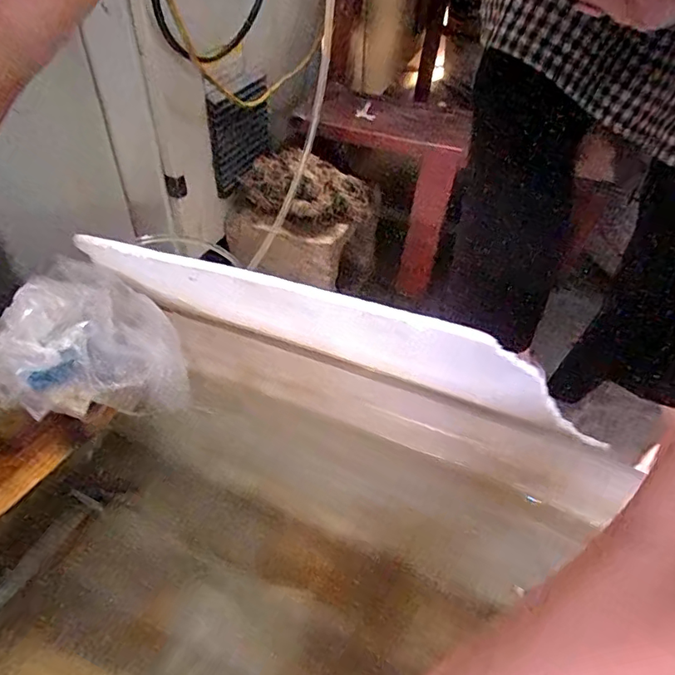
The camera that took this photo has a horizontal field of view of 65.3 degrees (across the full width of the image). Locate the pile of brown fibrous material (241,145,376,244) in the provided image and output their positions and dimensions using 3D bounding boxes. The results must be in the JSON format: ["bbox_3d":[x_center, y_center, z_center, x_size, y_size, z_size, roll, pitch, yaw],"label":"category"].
[{"bbox_3d":[-0.050,-0.218,0.805,0.187,0.079,0.140,13,46,8],"label":"pile of brown fibrous material"}]

